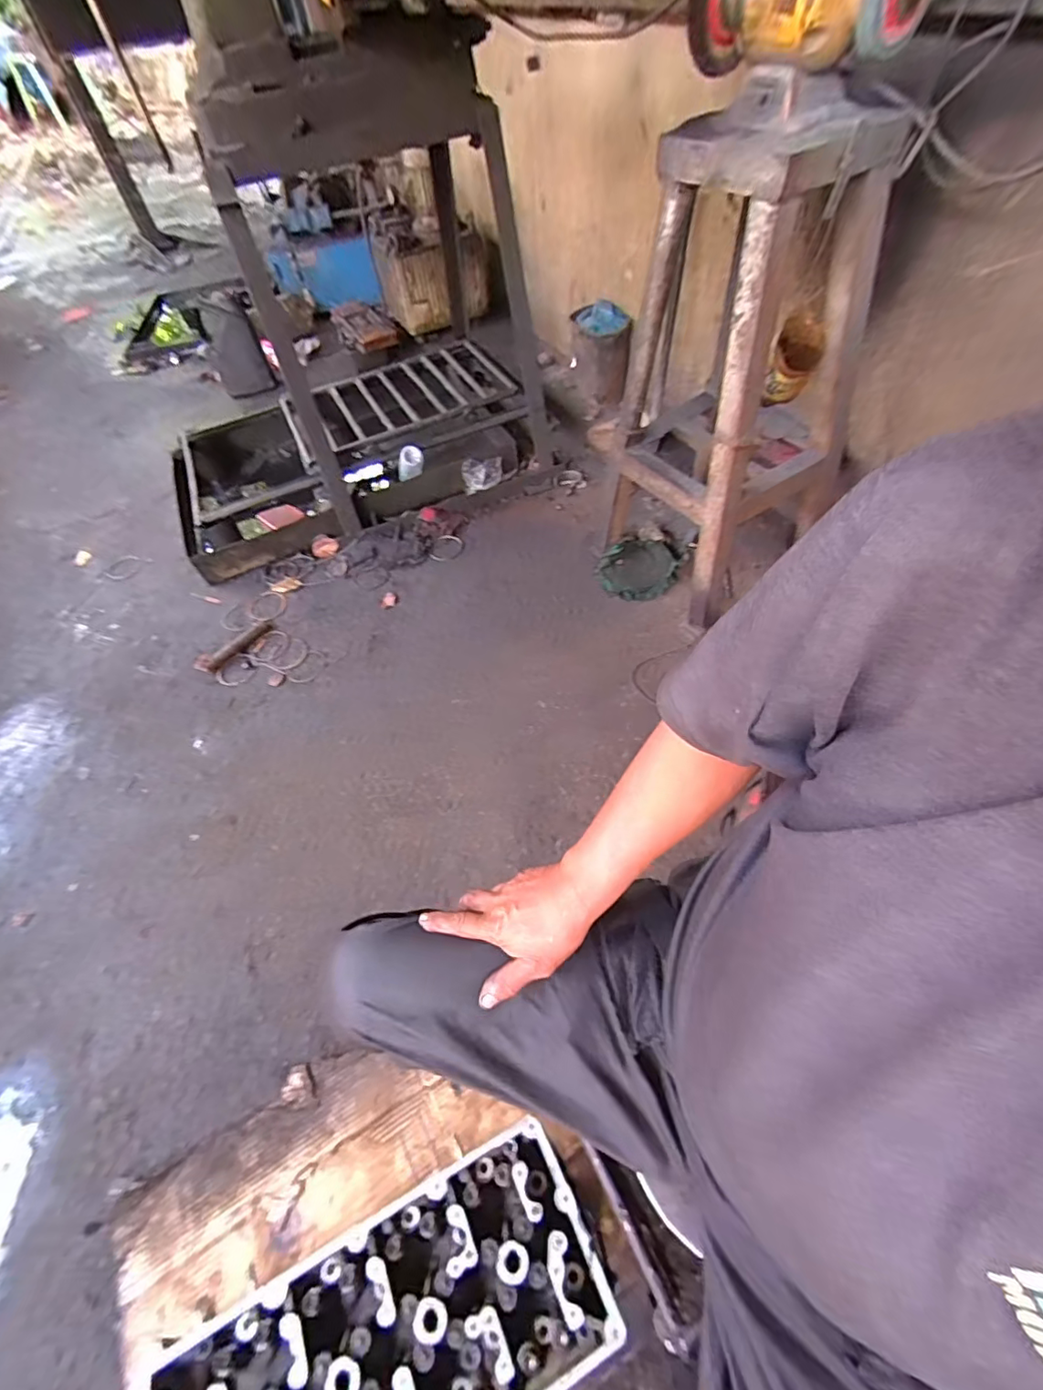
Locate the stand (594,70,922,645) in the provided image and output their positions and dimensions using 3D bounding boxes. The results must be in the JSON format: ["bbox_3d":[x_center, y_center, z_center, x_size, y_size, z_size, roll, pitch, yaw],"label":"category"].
[{"bbox_3d":[0.454,-0.634,1.079,0.432,0.793,0.383,-35,59,-18],"label":"stand"}]

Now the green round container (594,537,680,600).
[{"bbox_3d":[0.304,-0.337,1.424,0.198,0.061,0.201,32,77,22],"label":"green round container"}]

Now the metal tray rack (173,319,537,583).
[{"bbox_3d":[-0.503,-0.774,1.686,1.107,0.220,0.596,-21,56,-9],"label":"metal tray rack"}]

